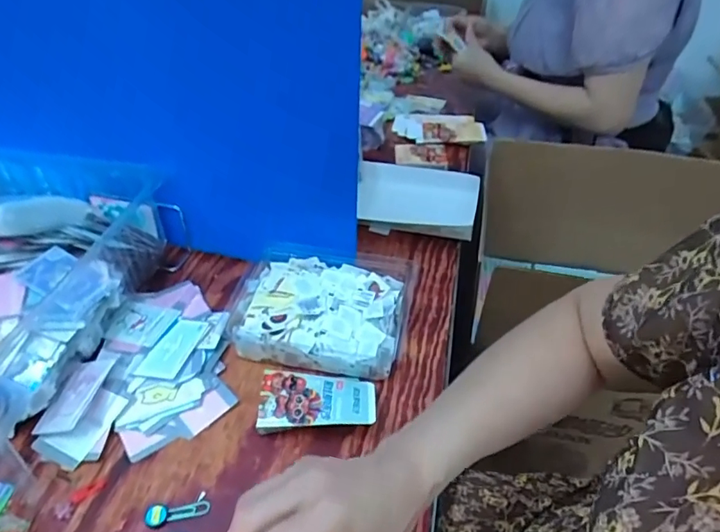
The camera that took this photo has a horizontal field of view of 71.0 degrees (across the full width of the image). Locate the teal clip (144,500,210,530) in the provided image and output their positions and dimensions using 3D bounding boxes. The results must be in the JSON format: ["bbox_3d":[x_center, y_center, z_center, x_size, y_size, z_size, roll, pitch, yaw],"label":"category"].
[{"bbox_3d":[-0.168,0.226,0.463,0.056,0.008,0.022,-6,43,-9],"label":"teal clip"}]

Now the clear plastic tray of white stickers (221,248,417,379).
[{"bbox_3d":[-0.057,0.049,0.626,0.219,0.049,0.161,8,42,6],"label":"clear plastic tray of white stickers"}]

